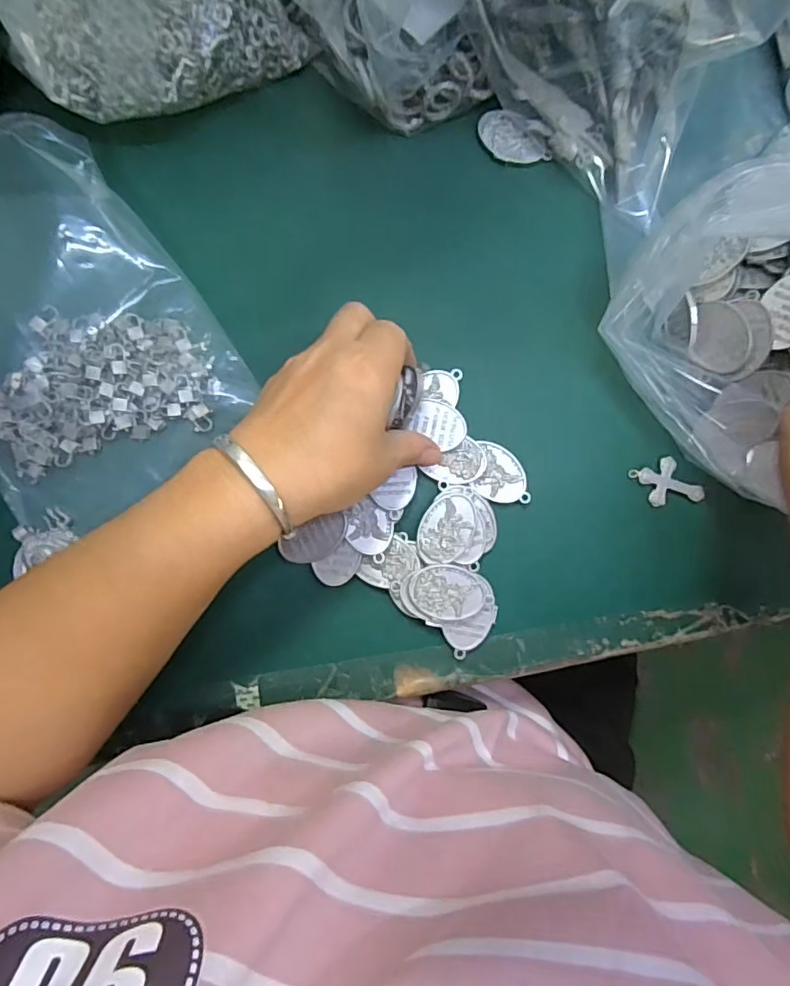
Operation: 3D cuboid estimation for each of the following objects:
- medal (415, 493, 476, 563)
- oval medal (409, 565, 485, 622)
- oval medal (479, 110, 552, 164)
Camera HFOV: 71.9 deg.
[{"bbox_3d":[0.029,0.019,0.302,0.029,0.004,0.038,23,88,-6],"label":"medal"},{"bbox_3d":[0.029,0.055,0.299,0.040,0.004,0.029,5,89,-8],"label":"oval medal"},{"bbox_3d":[0.072,-0.212,0.325,0.044,0.004,0.024,14,115,-1],"label":"oval medal"}]

